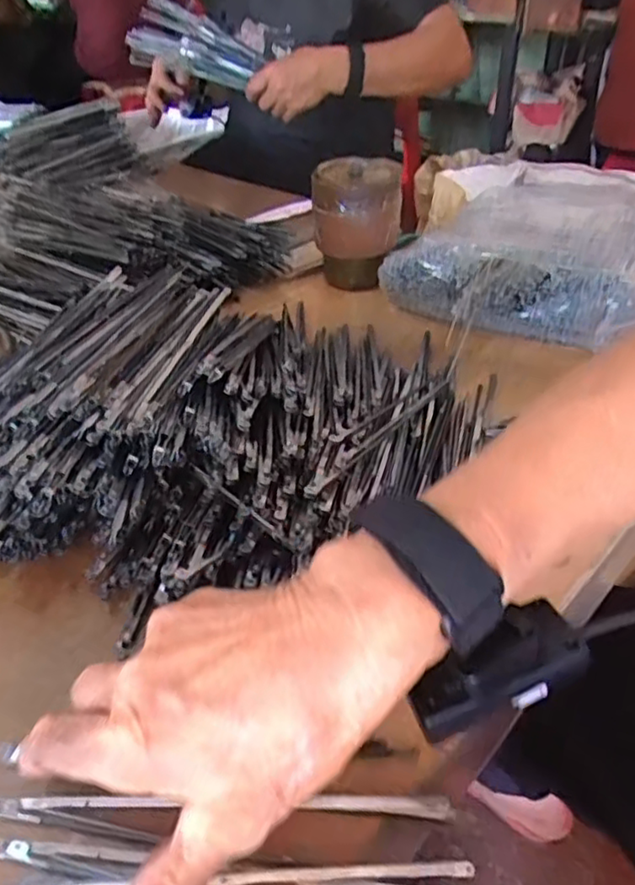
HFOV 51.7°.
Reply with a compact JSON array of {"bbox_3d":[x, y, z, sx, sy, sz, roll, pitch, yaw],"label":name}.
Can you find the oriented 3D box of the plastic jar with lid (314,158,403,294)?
[{"bbox_3d":[0.040,-0.216,0.660,0.085,0.111,0.081,1,37,4],"label":"plastic jar with lid"}]

